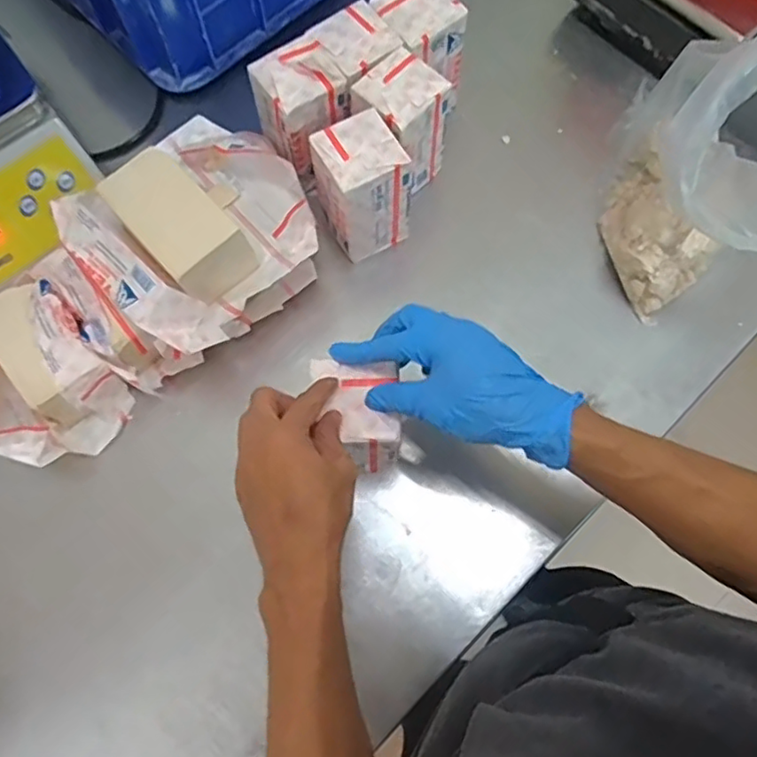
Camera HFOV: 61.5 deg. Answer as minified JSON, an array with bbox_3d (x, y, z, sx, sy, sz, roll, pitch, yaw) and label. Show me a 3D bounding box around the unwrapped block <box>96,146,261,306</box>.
[{"bbox_3d":[-0.166,-0.131,0.535,0.077,0.061,0.127,-41,76,-11],"label":"unwrapped block"}]

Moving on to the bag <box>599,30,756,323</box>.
[{"bbox_3d":[0.313,-0.188,0.552,0.174,0.195,0.230,14,74,5],"label":"bag"}]

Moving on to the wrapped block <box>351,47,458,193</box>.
[{"bbox_3d":[0.019,-0.234,0.608,0.076,0.116,0.074,-43,77,-11],"label":"wrapped block"}]

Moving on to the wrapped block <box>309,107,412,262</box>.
[{"bbox_3d":[-0.018,-0.175,0.588,0.071,0.116,0.076,-24,74,-6],"label":"wrapped block"}]

